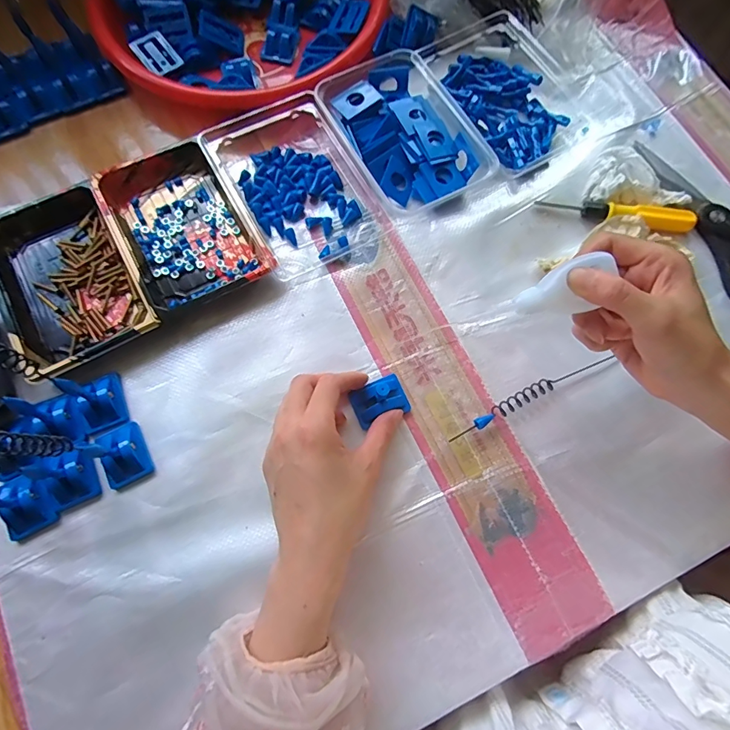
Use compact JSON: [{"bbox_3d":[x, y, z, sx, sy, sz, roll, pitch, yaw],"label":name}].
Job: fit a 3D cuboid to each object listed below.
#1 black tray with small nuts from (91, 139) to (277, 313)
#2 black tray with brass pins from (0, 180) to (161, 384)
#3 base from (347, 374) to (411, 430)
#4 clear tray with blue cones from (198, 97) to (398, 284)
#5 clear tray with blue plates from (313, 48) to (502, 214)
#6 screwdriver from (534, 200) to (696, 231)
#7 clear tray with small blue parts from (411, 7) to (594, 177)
[{"bbox_3d":[-0.165,-0.125,0.391,0.103,0.024,0.165,-32,76,-10],"label":"black tray with small nuts"},{"bbox_3d":[-0.256,-0.073,0.373,0.111,0.023,0.161,-29,76,-9],"label":"black tray with brass pins"},{"bbox_3d":[0.011,0.028,0.357,0.044,0.014,0.035,-22,75,-7],"label":"base"},{"bbox_3d":[-0.065,-0.170,0.402,0.113,0.031,0.161,-30,76,-9],"label":"clear tray with blue cones"},{"bbox_3d":[0.033,-0.218,0.415,0.110,0.034,0.157,-29,76,-9],"label":"clear tray with blue plates"},{"bbox_3d":[0.233,-0.142,0.403,0.140,0.016,0.019,6,73,1],"label":"screwdriver"},{"bbox_3d":[0.140,-0.281,0.438,0.123,0.034,0.179,-37,77,-11],"label":"clear tray with small blue parts"}]

